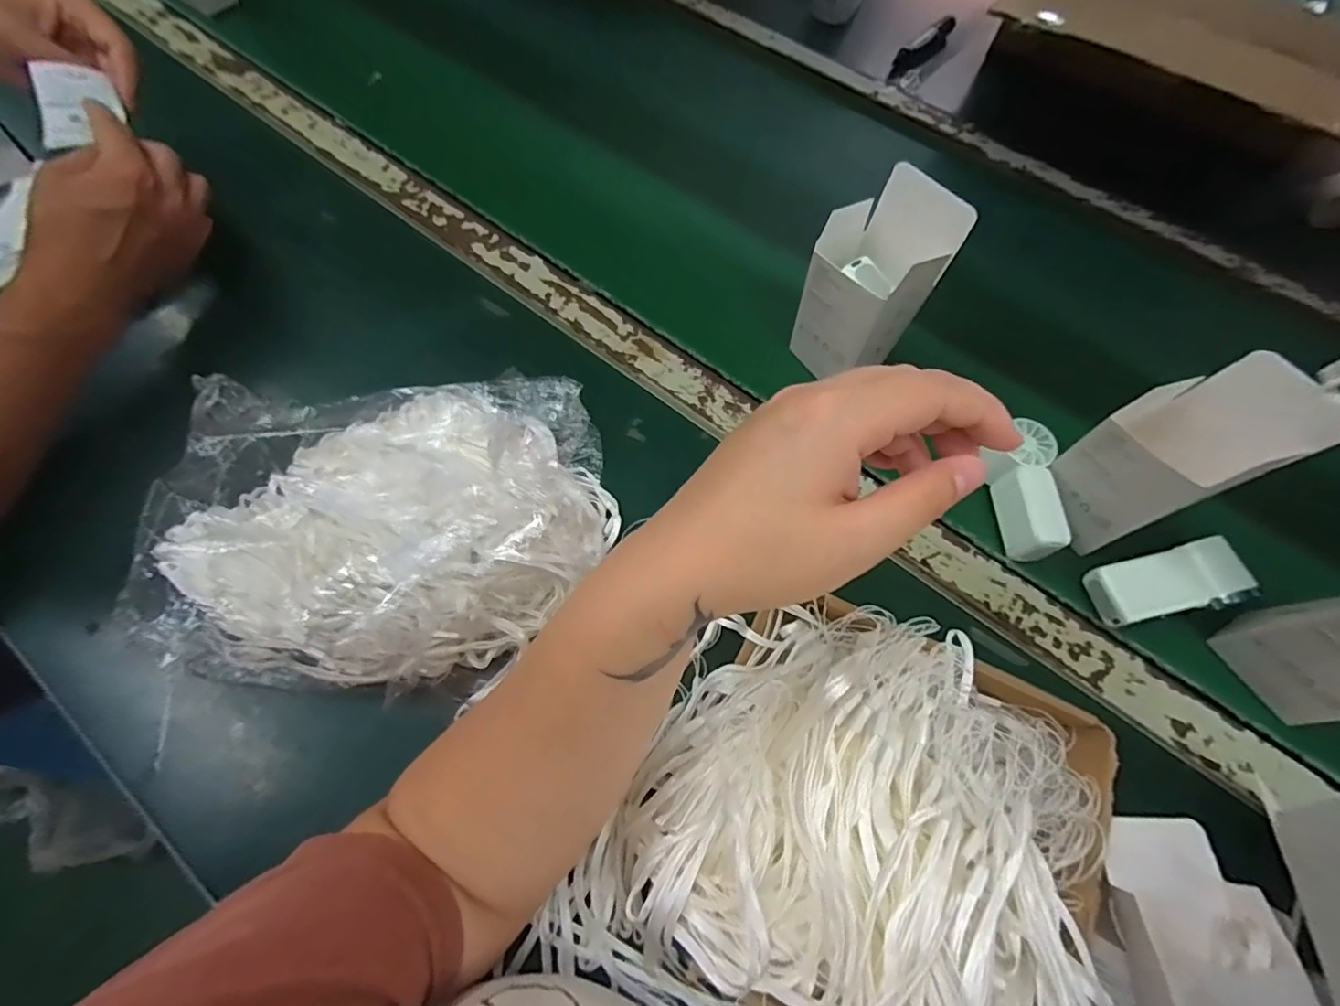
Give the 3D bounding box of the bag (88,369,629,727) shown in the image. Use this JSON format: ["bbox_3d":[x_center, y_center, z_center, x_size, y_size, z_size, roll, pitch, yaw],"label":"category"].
[{"bbox_3d":[-0.187,0.003,0.359,0.261,0.074,0.198,0,65,-3],"label":"bag"}]

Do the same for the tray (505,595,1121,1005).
[{"bbox_3d":[0.091,0.169,0.287,0.236,0.086,0.236,26,66,9],"label":"tray"}]

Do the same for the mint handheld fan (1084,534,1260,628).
[{"bbox_3d":[0.329,0.053,0.381,0.087,0.019,0.041,-15,66,6],"label":"mint handheld fan"}]

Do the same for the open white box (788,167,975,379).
[{"bbox_3d":[0.132,-0.148,0.393,0.052,0.130,0.073,-38,72,-18],"label":"open white box"}]

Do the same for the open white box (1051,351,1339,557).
[{"bbox_3d":[0.296,-0.024,0.352,0.051,0.150,0.065,-20,68,-12],"label":"open white box"}]

